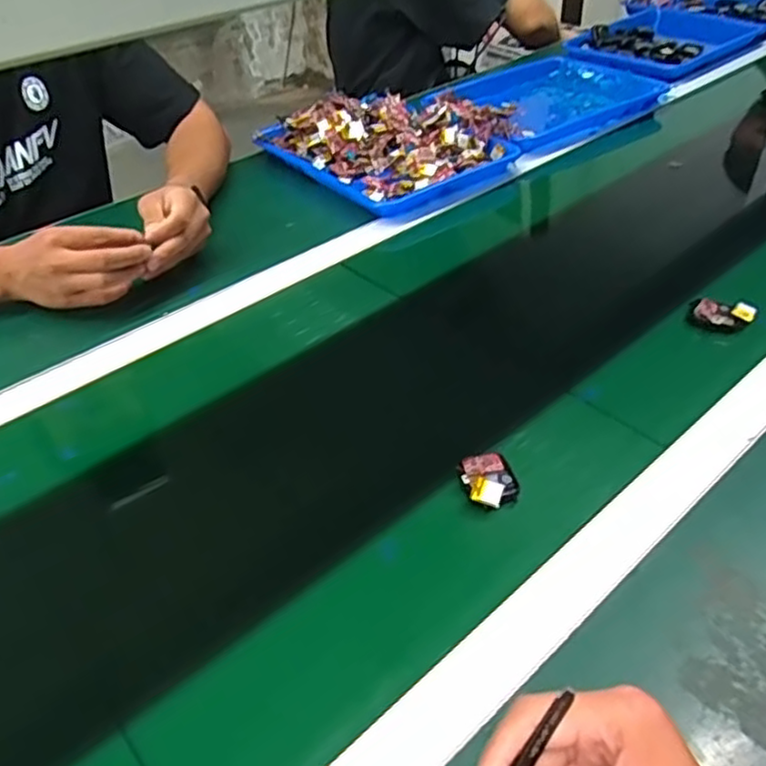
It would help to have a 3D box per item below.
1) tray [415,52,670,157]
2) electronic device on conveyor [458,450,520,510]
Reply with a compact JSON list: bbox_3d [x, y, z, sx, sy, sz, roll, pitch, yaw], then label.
[{"bbox_3d":[0.261,-0.452,1.078,0.378,0.039,0.262,-29,45,-30],"label":"tray"},{"bbox_3d":[0.080,0.072,0.507,0.041,0.011,0.049,-13,42,-11],"label":"electronic device on conveyor"}]

